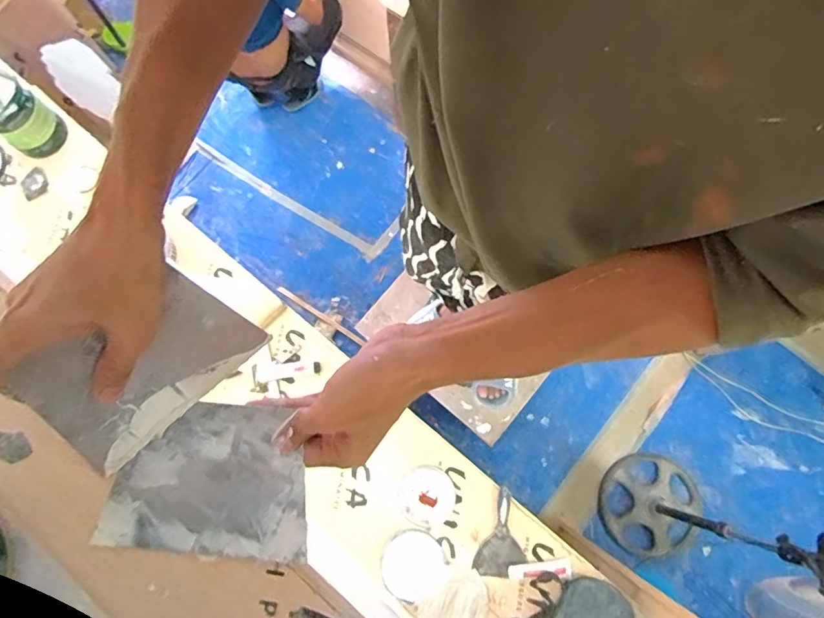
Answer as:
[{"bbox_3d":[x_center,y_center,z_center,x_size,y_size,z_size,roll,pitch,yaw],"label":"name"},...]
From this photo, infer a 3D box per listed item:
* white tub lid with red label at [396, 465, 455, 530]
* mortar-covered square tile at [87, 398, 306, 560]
[{"bbox_3d":[0.040,0.513,1.360,0.152,0.010,0.150,0,77,1],"label":"white tub lid with red label"},{"bbox_3d":[-0.139,0.115,0.341,0.135,0.008,0.099,3,77,2],"label":"mortar-covered square tile"}]

